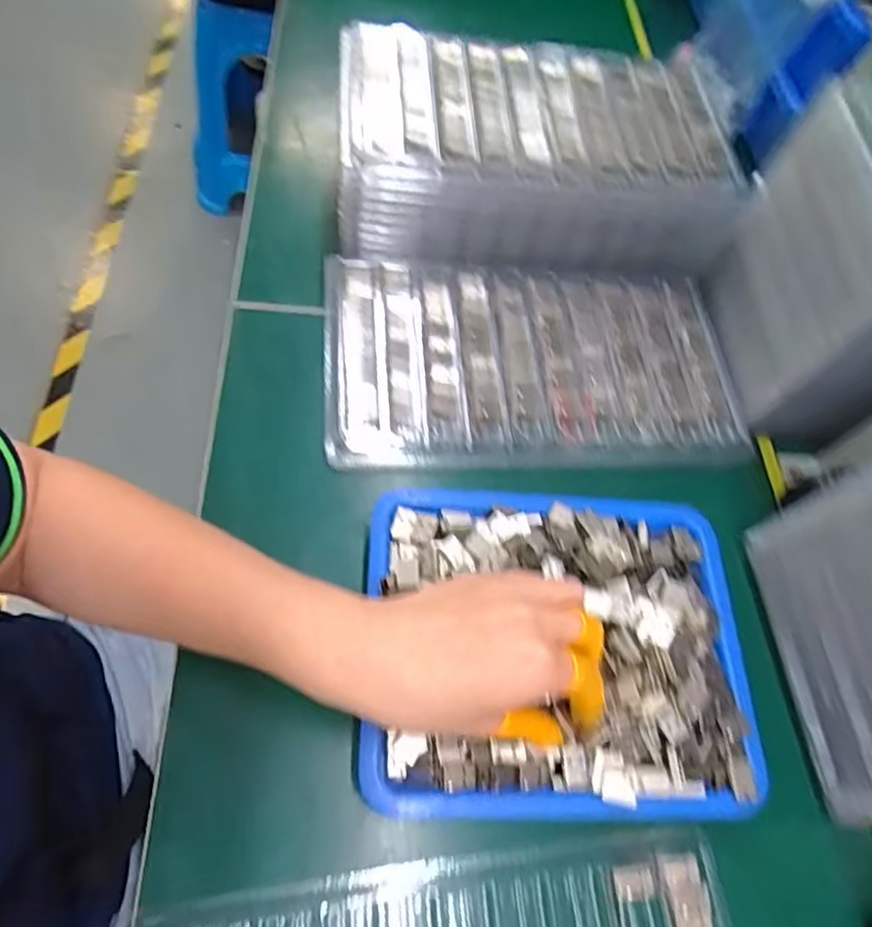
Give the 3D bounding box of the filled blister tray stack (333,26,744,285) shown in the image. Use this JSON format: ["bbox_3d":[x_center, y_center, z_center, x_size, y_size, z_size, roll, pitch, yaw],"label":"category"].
[{"bbox_3d":[0.079,-0.243,0.489,0.304,0.084,0.182,8,65,-4],"label":"filled blister tray stack"}]

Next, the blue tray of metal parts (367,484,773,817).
[{"bbox_3d":[0.071,0.100,0.351,0.215,0.036,0.172,0,63,-2],"label":"blue tray of metal parts"}]

